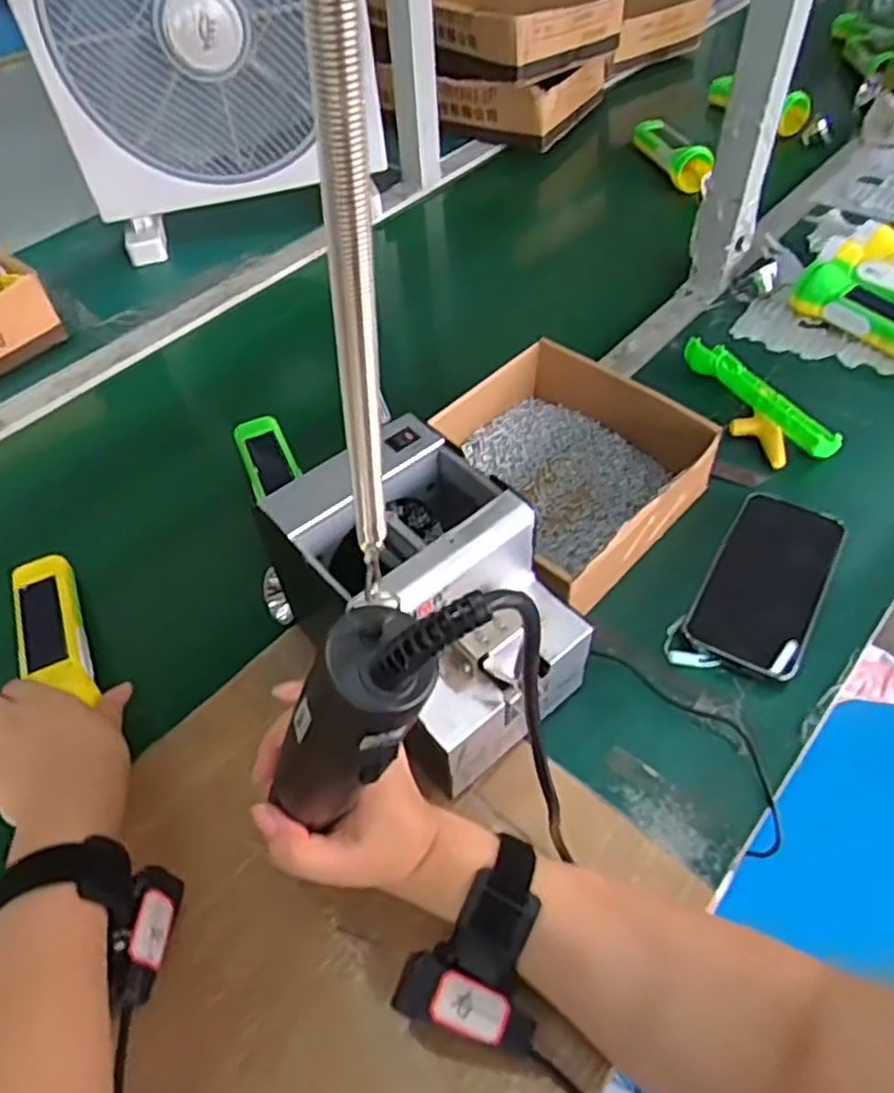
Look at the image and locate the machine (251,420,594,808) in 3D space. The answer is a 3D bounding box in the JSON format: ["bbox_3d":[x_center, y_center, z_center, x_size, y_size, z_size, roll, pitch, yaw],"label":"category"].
[{"bbox_3d":[-0.008,0.036,0.476,0.126,0.138,0.180,-34,59,-21],"label":"machine"}]

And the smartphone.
[{"bbox_3d":[0.244,0.024,0.547,0.081,0.012,0.161,27,63,17],"label":"smartphone"}]

